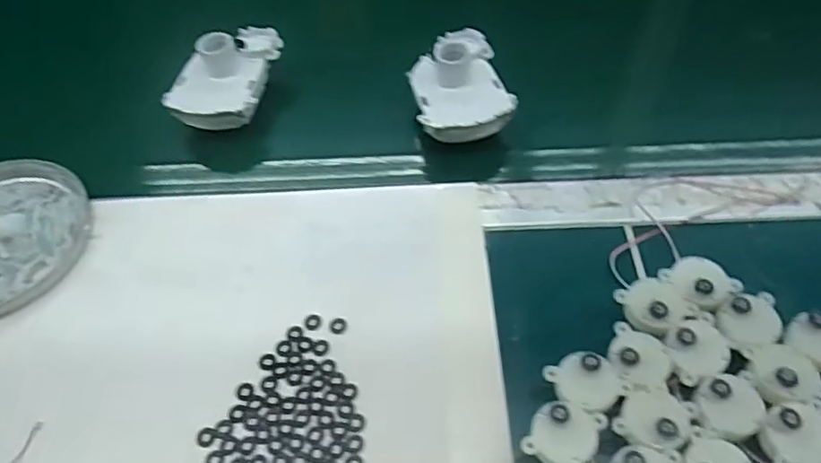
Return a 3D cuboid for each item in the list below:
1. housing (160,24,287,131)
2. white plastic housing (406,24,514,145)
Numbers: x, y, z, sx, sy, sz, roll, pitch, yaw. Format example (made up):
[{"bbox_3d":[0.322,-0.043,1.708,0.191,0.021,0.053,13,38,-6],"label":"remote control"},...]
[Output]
[{"bbox_3d":[-0.151,-0.132,0.476,0.072,0.044,0.104,8,57,9],"label":"housing"},{"bbox_3d":[0.036,-0.121,0.451,0.070,0.037,0.104,-13,56,-5],"label":"white plastic housing"}]

